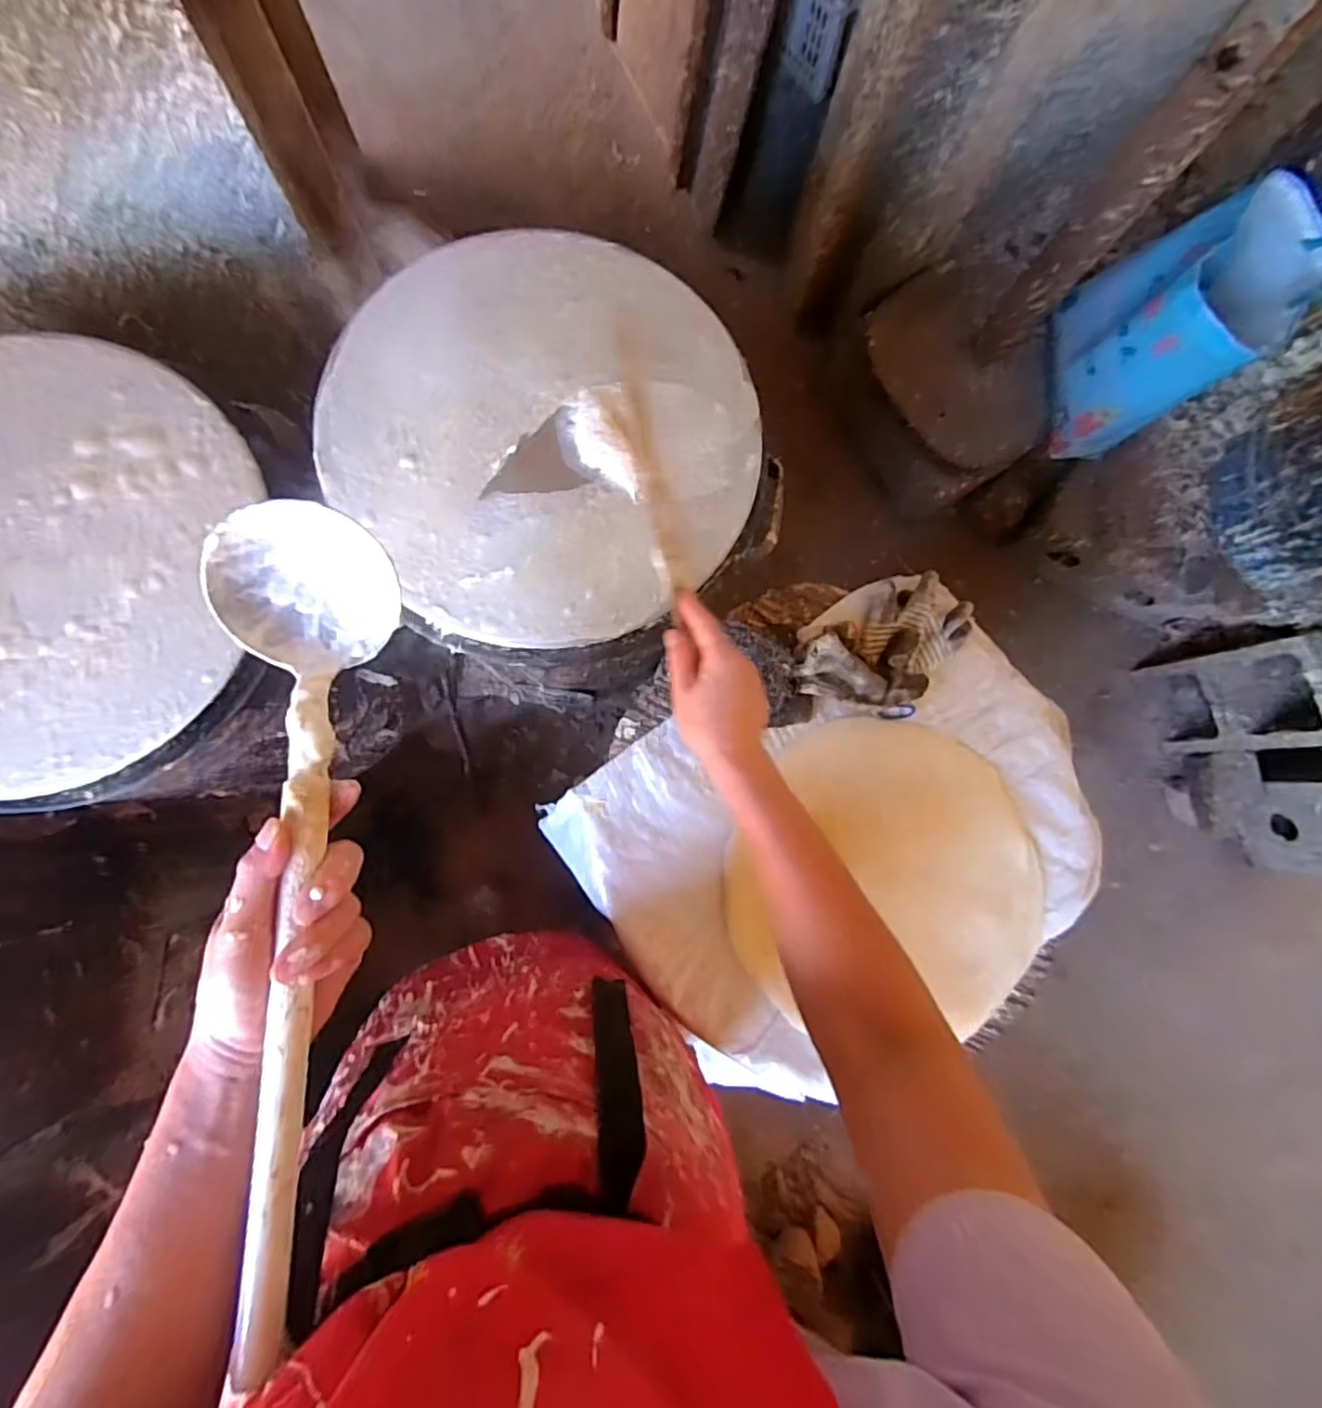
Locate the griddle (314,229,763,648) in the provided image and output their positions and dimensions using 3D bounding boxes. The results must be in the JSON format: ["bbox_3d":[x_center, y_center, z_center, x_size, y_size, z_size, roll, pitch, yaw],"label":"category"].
[{"bbox_3d":[-0.099,-0.242,0.574,0.350,0.026,0.367,1,84,-5],"label":"griddle"}]

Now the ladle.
[{"bbox_3d":[-0.189,0.087,0.341,0.088,0.054,0.373,-1,82,-5],"label":"ladle"}]

